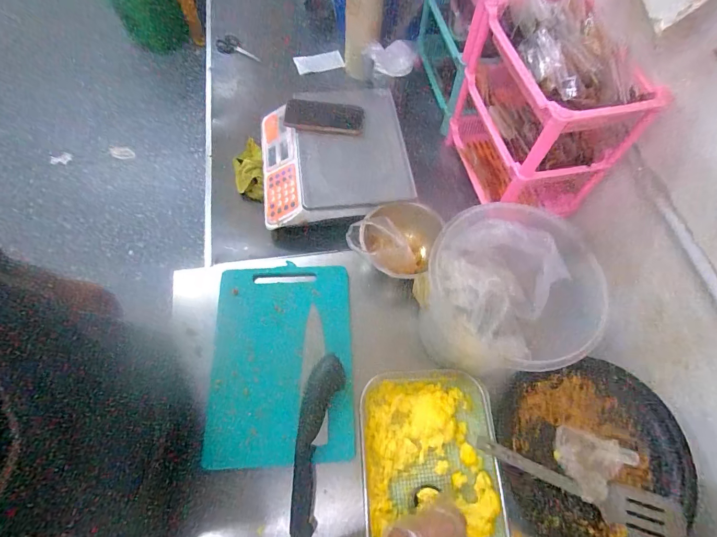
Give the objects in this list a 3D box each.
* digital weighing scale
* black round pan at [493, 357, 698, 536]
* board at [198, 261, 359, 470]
[{"bbox_3d":[-0.058,-0.247,0.852,0.314,0.089,0.343,-5,65,-5],"label":"digital weighing scale"},{"bbox_3d":[0.387,0.309,0.636,0.293,0.071,0.281,1,64,-3],"label":"black round pan"},{"bbox_3d":[-0.141,0.166,0.709,0.250,0.023,0.354,-1,67,-5],"label":"board"}]

